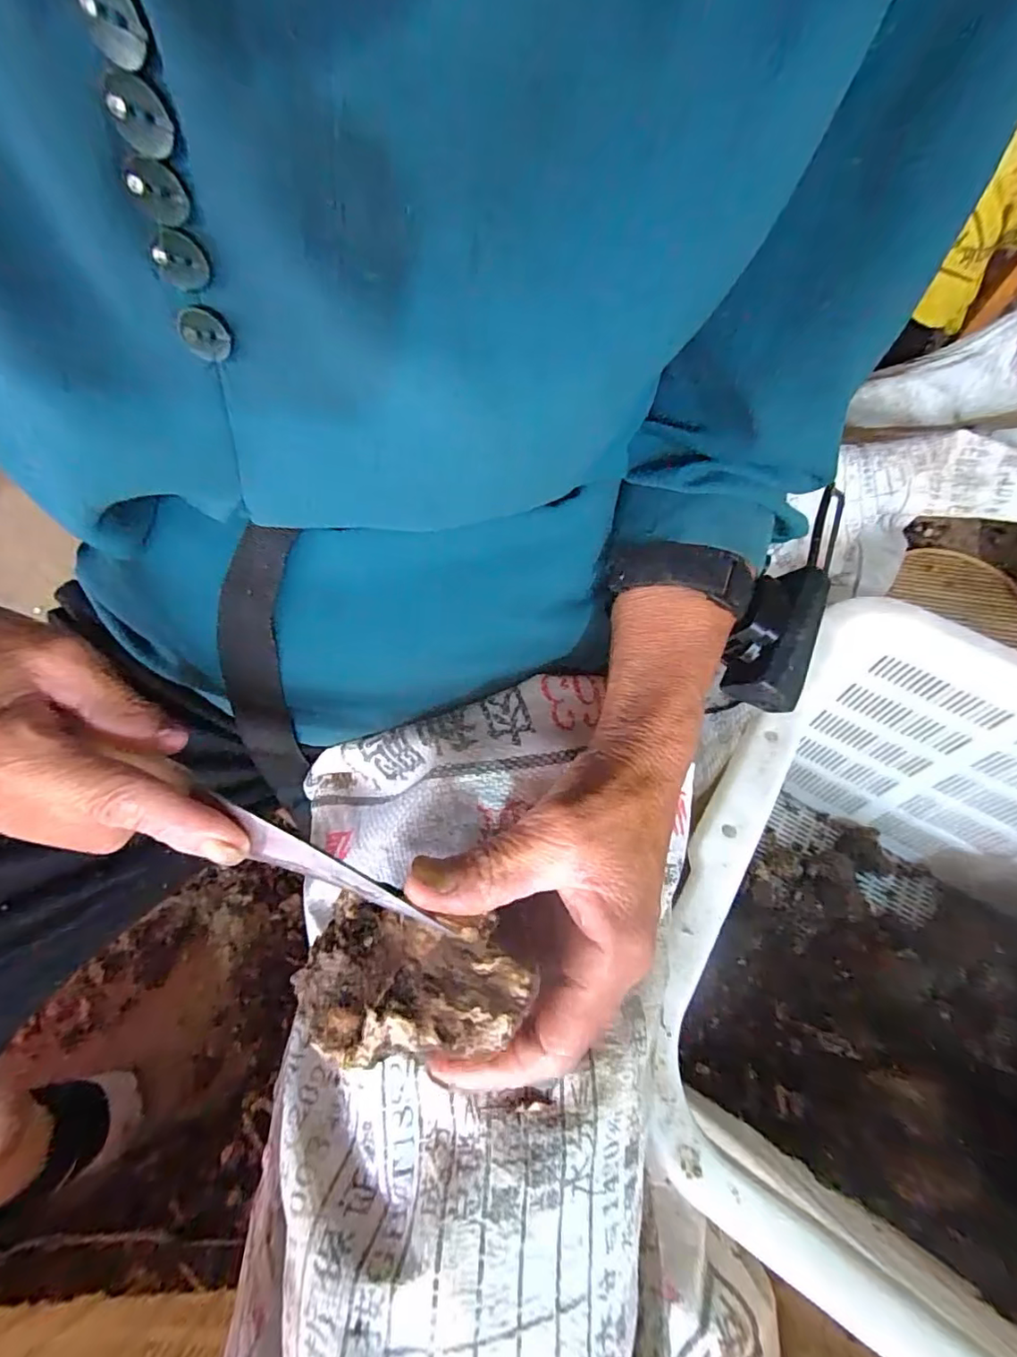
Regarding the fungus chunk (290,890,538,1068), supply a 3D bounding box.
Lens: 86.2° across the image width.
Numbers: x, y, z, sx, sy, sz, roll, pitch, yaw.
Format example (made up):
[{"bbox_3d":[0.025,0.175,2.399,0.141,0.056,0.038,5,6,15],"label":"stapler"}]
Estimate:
[{"bbox_3d":[-0.034,0.103,0.185,0.078,0.032,0.048,5,61,2],"label":"fungus chunk"}]

